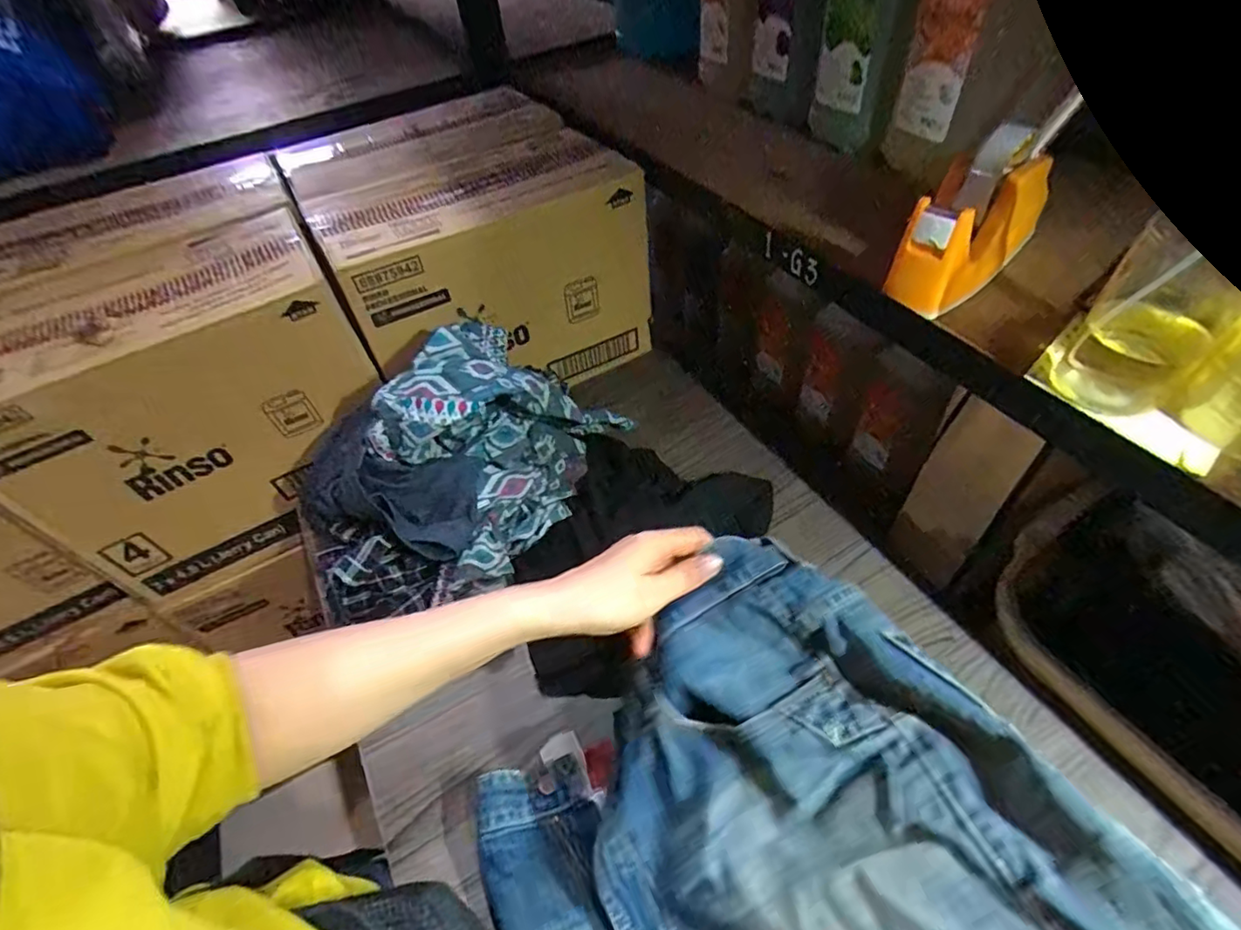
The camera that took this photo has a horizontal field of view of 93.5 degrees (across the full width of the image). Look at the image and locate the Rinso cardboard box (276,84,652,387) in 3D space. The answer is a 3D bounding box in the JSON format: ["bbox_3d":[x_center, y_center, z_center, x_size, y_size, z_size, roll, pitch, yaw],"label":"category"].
[{"bbox_3d":[-0.228,-0.329,0.892,0.383,0.280,0.417,-26,52,-16],"label":"Rinso cardboard box"}]

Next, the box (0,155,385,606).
[{"bbox_3d":[-0.554,-0.122,0.778,0.392,0.339,0.354,-25,52,-15],"label":"box"}]

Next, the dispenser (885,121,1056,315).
[{"bbox_3d":[0.315,-0.221,0.509,0.174,0.109,0.059,-38,56,-24],"label":"dispenser"}]

